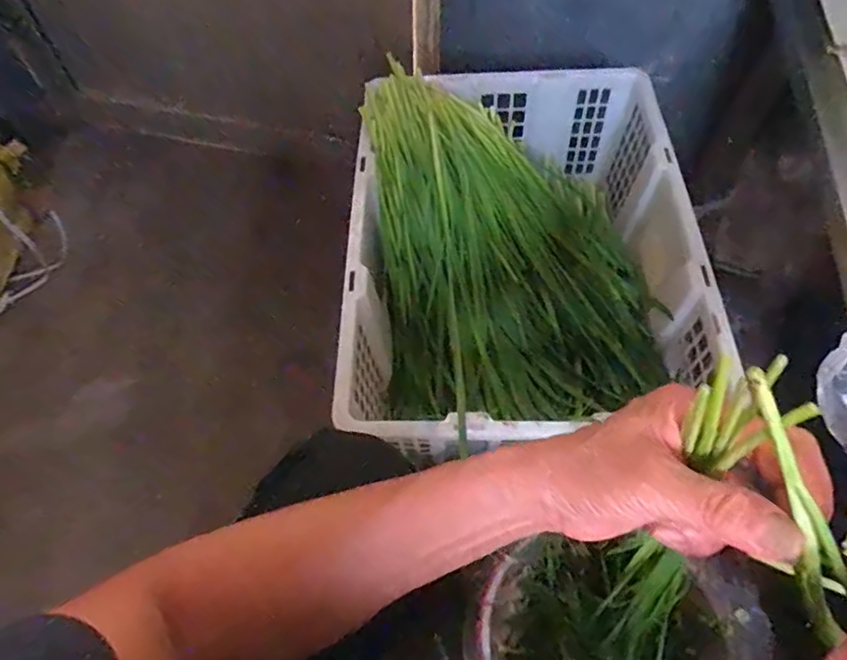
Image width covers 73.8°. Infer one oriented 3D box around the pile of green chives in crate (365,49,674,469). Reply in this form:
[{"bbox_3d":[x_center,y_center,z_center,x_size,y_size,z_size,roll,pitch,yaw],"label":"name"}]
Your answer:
[{"bbox_3d":[0.100,-0.093,0.604,0.294,0.138,0.354,-6,59,-4],"label":"pile of green chives in crate"}]

